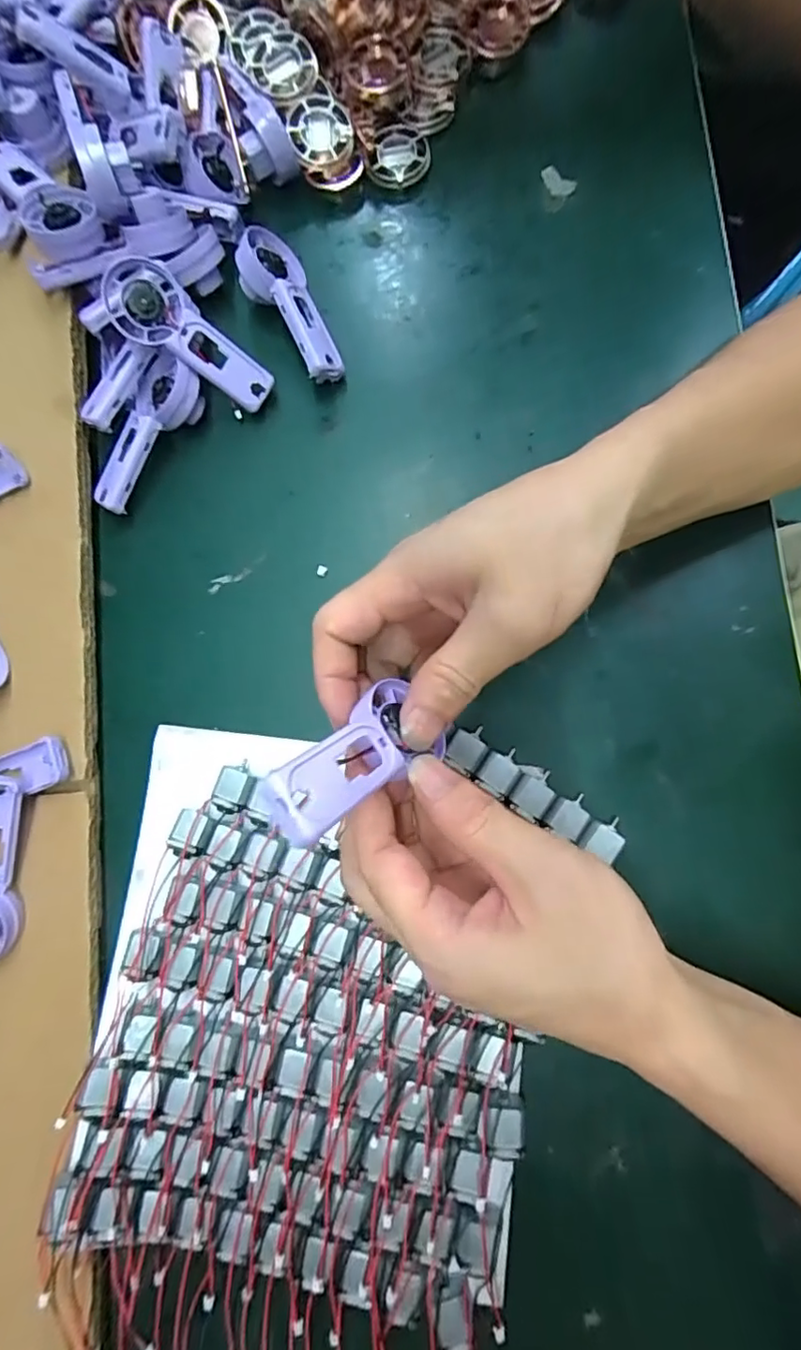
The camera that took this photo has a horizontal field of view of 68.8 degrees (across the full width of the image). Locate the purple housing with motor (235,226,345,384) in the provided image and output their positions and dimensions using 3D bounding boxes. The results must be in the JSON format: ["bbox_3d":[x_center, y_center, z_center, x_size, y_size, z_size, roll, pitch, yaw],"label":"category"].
[{"bbox_3d":[-0.062,-0.214,0.343,0.037,0.021,0.094,-27,87,-41],"label":"purple housing with motor"}]

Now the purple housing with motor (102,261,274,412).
[{"bbox_3d":[-0.119,-0.188,0.328,0.098,0.028,0.039,35,81,-16],"label":"purple housing with motor"}]

